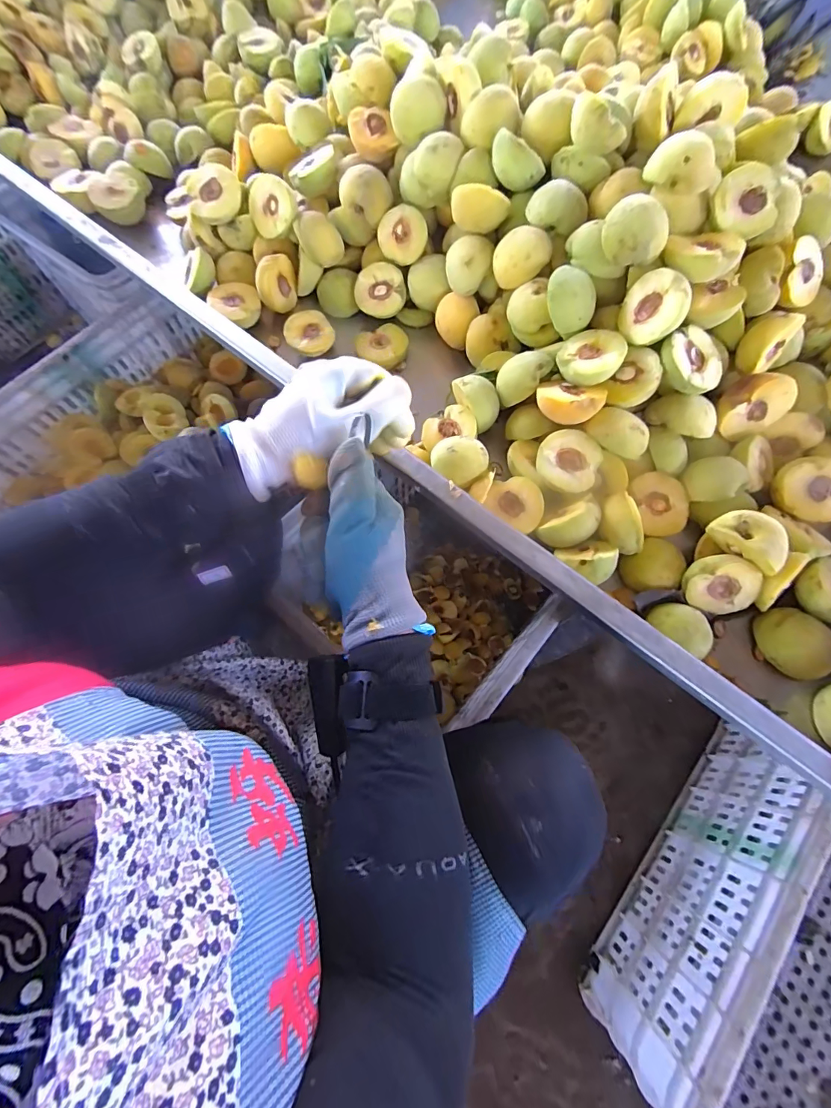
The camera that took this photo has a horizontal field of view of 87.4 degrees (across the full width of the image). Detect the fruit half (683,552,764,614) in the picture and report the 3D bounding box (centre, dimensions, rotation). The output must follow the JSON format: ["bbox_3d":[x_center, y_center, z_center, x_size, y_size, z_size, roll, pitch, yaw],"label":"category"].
[{"bbox_3d":[0.268,0.027,0.383,0.055,0.055,0.021,-18,25,19],"label":"fruit half"}]

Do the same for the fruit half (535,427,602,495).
[{"bbox_3d":[0.141,-0.085,0.410,0.056,0.027,0.058,24,80,4],"label":"fruit half"}]

